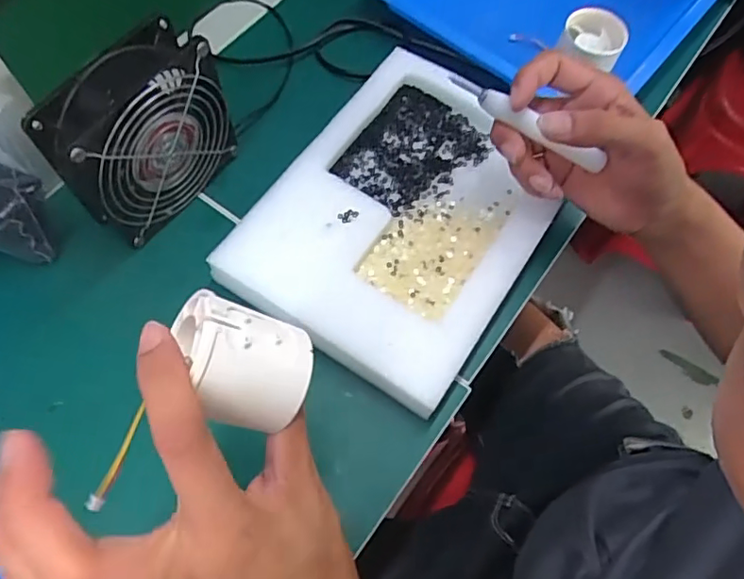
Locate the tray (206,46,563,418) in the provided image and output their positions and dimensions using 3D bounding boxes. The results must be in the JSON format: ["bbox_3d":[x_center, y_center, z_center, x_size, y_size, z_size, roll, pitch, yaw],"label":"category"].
[{"bbox_3d":[0.028,-0.061,0.422,0.179,0.028,0.250,32,69,11],"label":"tray"}]

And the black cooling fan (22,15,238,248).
[{"bbox_3d":[-0.156,-0.106,0.391,0.048,0.112,0.117,35,69,13],"label":"black cooling fan"}]

